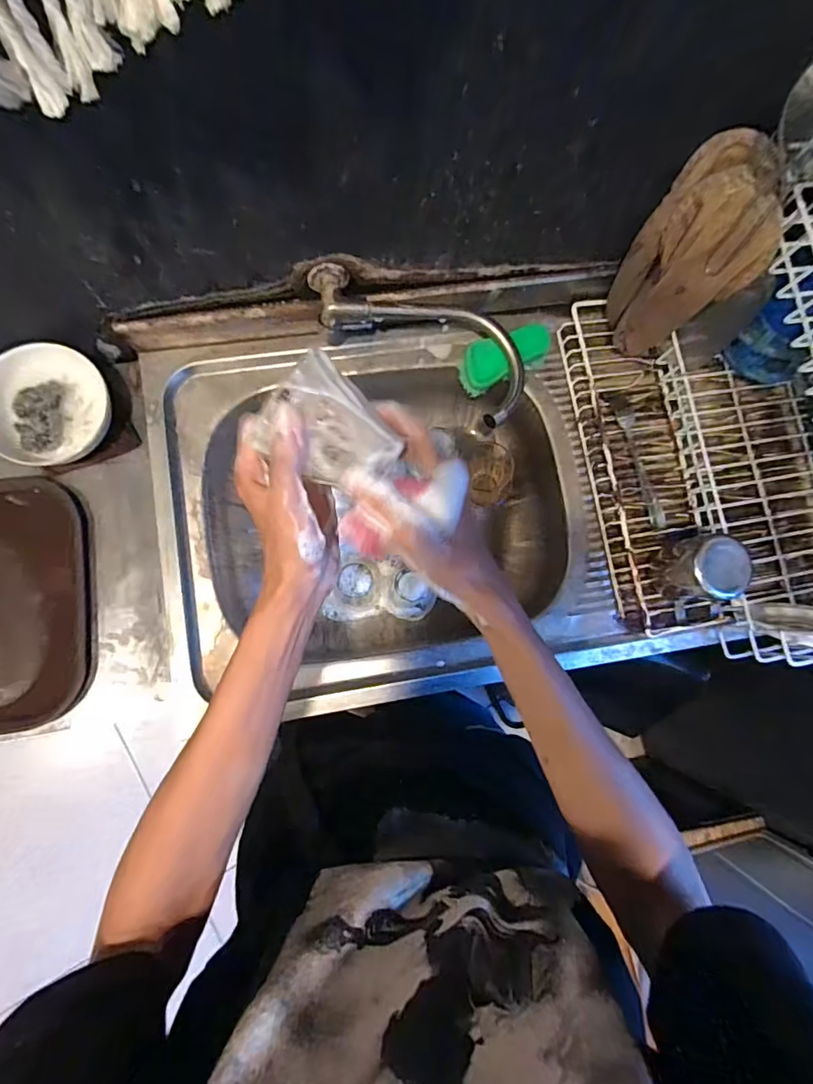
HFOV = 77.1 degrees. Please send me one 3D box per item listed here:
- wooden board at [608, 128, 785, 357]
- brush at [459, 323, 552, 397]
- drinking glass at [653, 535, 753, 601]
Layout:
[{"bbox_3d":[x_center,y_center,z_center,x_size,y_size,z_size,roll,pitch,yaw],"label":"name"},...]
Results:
[{"bbox_3d":[0.293,-0.304,0.558,0.025,0.236,0.125,-34,90,-17],"label":"wooden board"},{"bbox_3d":[0.131,-0.245,0.670,0.133,0.039,0.052,-28,85,-7],"label":"brush"},{"bbox_3d":[0.346,0.032,0.614,0.061,0.104,0.072,-5,82,-5],"label":"drinking glass"}]

